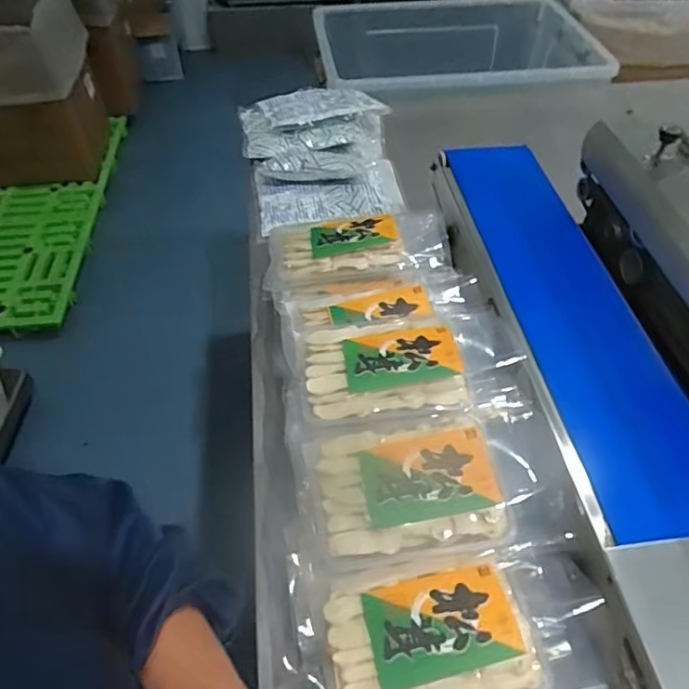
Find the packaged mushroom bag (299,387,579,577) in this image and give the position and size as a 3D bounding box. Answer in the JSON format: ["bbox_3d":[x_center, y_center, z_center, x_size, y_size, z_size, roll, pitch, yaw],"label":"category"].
[{"bbox_3d":[0.087,0.131,0.535,0.244,0.043,0.144,-9,51,-7],"label":"packaged mushroom bag"}]

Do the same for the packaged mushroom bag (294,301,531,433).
[{"bbox_3d":[0.070,0.017,0.613,0.249,0.045,0.137,-11,51,-9],"label":"packaged mushroom bag"}]

